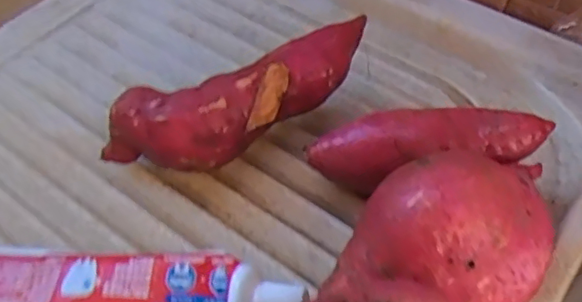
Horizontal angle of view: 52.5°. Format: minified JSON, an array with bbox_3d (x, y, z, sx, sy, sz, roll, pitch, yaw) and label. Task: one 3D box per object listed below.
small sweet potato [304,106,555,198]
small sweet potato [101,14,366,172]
[{"bbox_3d":[0.057,-0.003,0.251,0.098,0.025,0.026,-8,37,6],"label":"small sweet potato"},{"bbox_3d":[-0.020,-0.024,0.273,0.130,0.031,0.038,-25,46,-13],"label":"small sweet potato"}]

